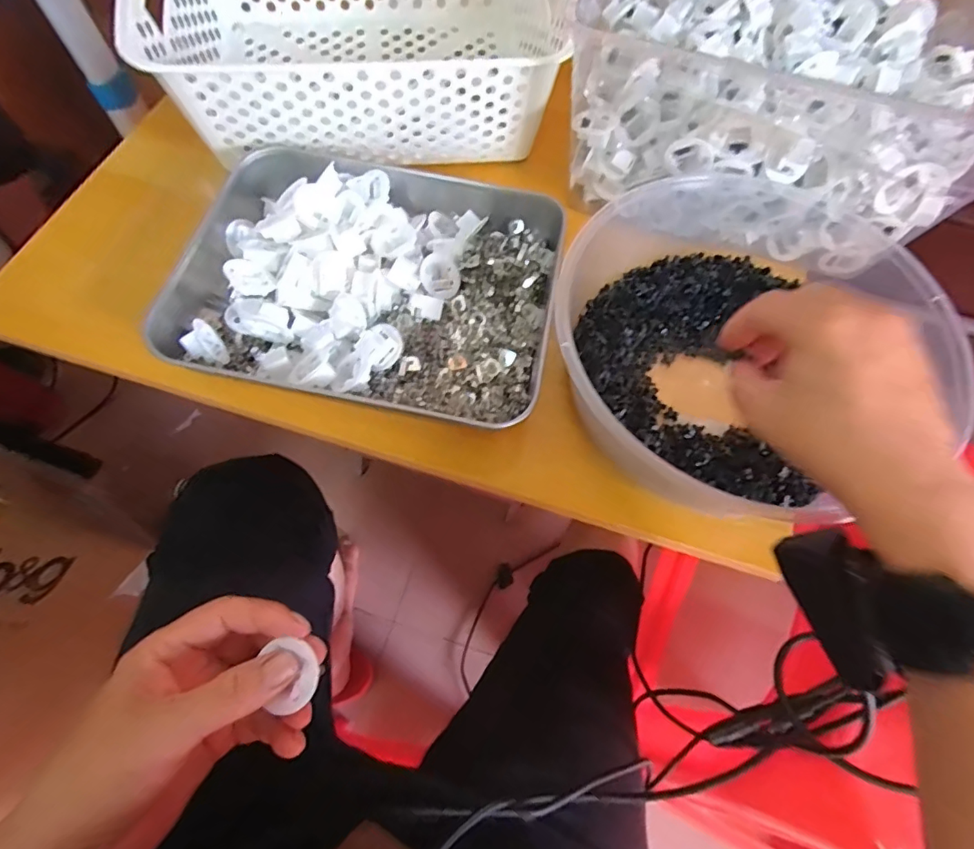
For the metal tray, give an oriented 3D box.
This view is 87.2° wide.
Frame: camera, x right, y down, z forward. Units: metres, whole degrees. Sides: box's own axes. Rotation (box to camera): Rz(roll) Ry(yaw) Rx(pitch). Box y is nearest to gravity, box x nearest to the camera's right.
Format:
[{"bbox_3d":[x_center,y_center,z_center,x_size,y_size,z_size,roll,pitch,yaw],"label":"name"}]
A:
[{"bbox_3d":[-0.079,-0.104,0.372,0.255,0.040,0.198,11,65,2],"label":"metal tray"}]

